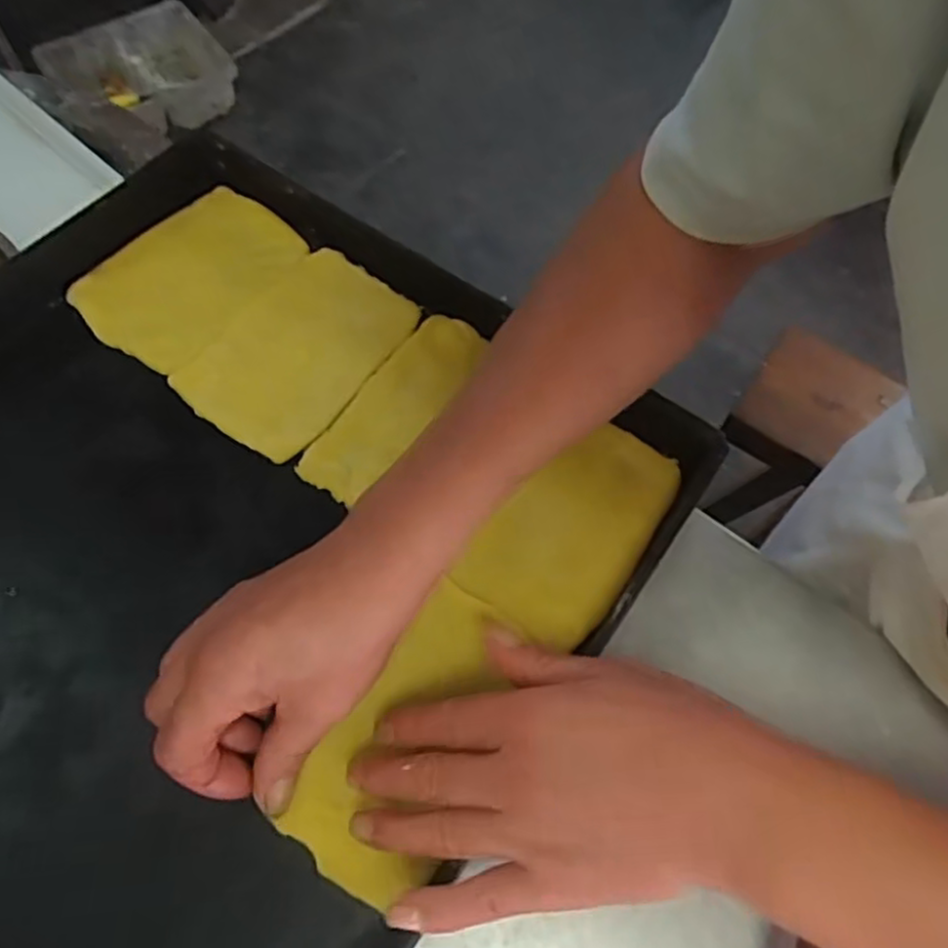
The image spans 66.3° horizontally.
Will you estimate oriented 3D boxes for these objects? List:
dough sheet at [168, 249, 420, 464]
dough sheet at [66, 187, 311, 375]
[{"bbox_3d":[-0.111,-0.080,0.468,0.094,0.010,0.142,34,66,15],"label":"dough sheet"},{"bbox_3d":[-0.189,-0.135,0.483,0.095,0.014,0.134,34,66,13],"label":"dough sheet"}]

